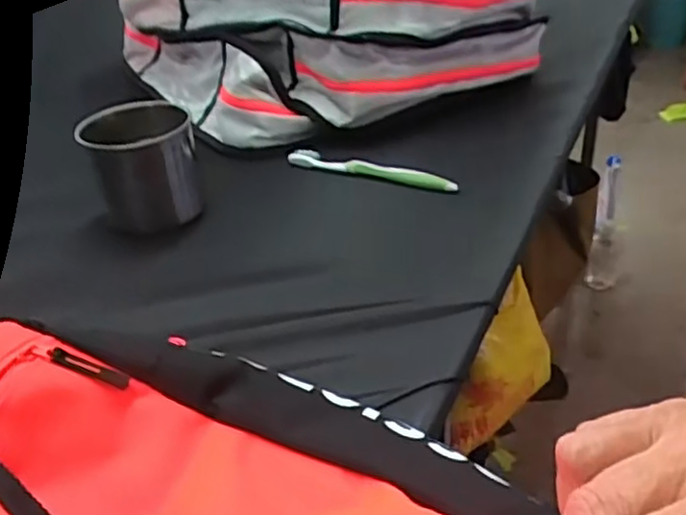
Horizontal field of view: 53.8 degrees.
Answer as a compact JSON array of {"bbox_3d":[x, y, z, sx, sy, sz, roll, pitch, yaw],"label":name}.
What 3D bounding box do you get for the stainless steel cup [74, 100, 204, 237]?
[{"bbox_3d":[-0.189,-0.086,0.647,0.098,0.097,0.090,-11,35,-9],"label":"stainless steel cup"}]

